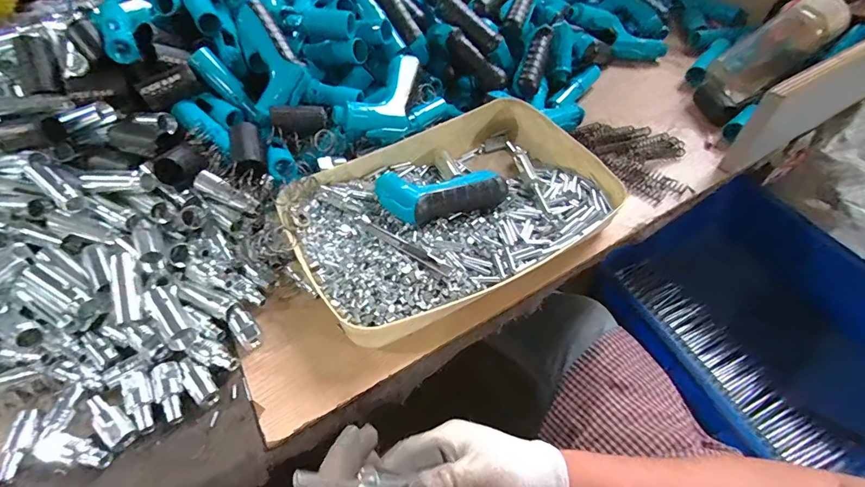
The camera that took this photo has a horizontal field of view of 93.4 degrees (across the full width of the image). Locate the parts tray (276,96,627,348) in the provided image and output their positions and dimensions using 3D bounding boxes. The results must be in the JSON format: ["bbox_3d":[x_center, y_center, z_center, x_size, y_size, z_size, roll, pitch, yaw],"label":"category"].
[{"bbox_3d":[0.020,-0.043,0.453,0.335,0.056,0.245,-29,55,-20],"label":"parts tray"}]

